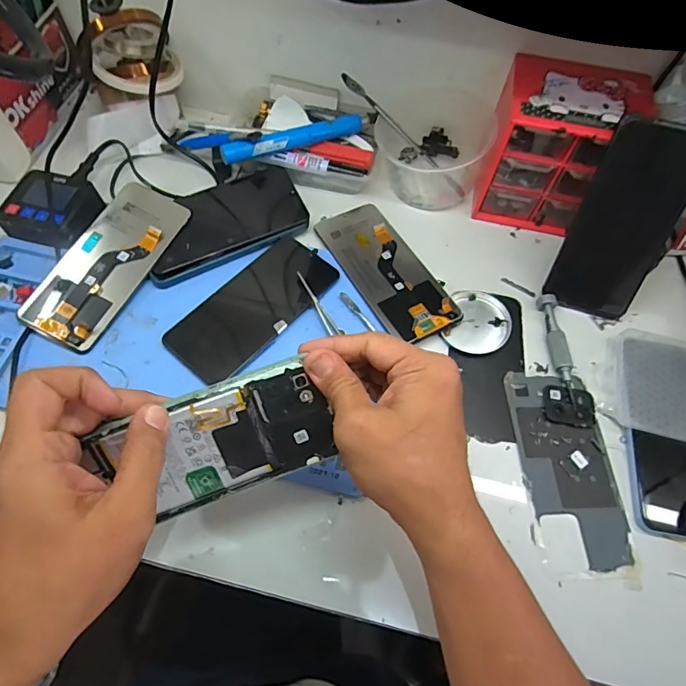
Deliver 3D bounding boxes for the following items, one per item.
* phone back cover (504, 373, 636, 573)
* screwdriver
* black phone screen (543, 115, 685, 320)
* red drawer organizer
[{"bbox_3d":[0.185,0.101,0.379,0.076,0.007,0.157,0,63,-2],"label":"phone back cover"},{"bbox_3d":[0.200,0.005,0.422,0.016,0.013,0.112,-3,63,-4],"label":"screwdriver"},{"bbox_3d":[0.252,-0.105,0.412,0.082,0.167,0.012,15,31,6],"label":"black phone screen"},{"bbox_3d":[0.215,-0.195,0.466,0.130,0.121,0.105,13,63,5],"label":"red drawer organizer"}]

